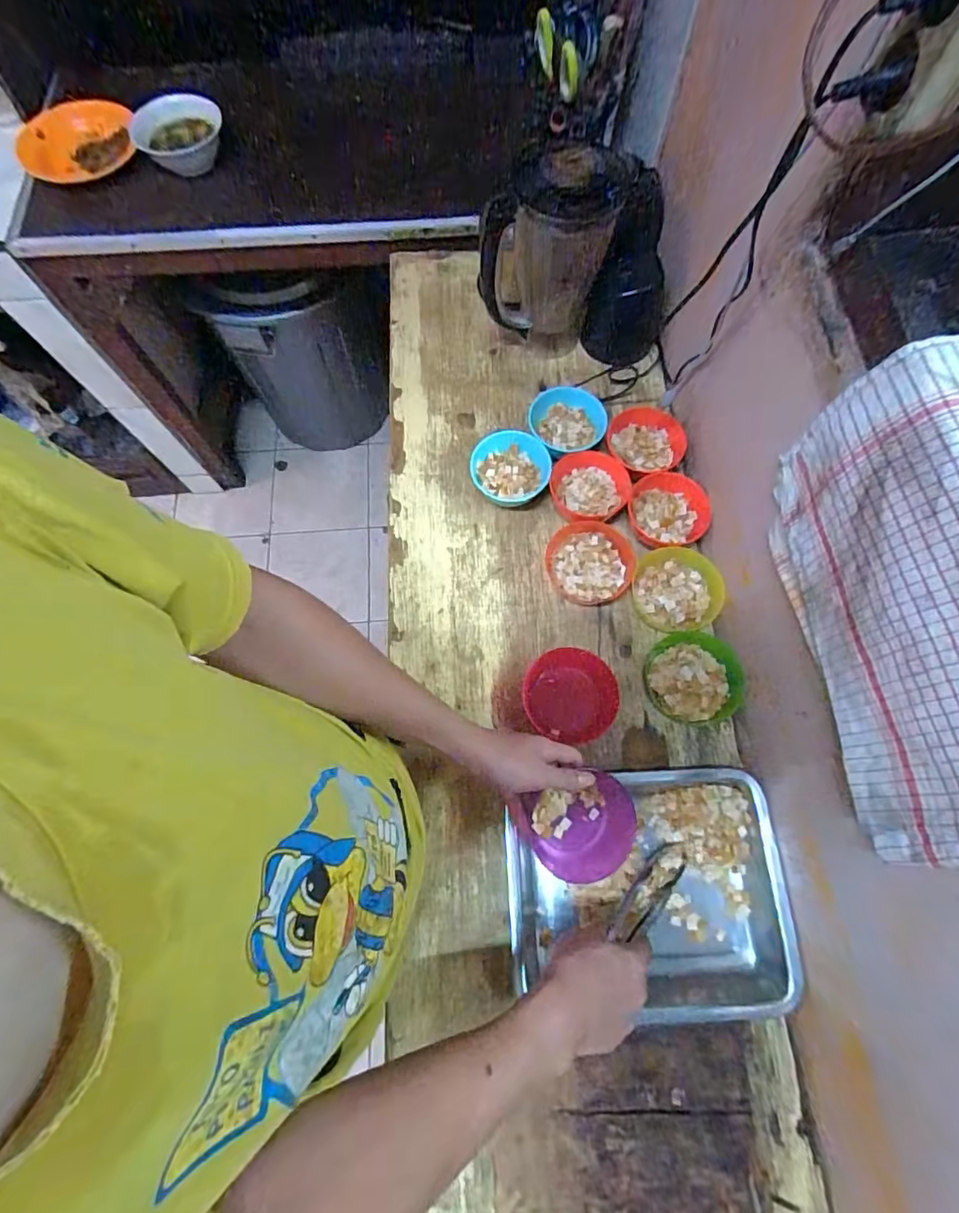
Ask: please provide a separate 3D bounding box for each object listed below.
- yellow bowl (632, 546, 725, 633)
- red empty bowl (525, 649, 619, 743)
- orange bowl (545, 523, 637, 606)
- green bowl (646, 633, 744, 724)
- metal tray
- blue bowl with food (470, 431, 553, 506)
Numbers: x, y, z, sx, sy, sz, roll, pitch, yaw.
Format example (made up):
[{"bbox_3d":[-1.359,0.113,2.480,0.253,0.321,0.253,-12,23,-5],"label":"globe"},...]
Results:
[{"bbox_3d":[0.266,-0.020,0.716,0.111,0.043,0.106,0,71,1],"label":"yellow bowl"},{"bbox_3d":[0.113,0.111,0.665,0.111,0.057,0.105,0,71,1],"label":"red empty bowl"},{"bbox_3d":[0.152,-0.059,0.732,0.115,0.035,0.105,0,71,1],"label":"orange bowl"},{"bbox_3d":[0.271,0.090,0.679,0.111,0.041,0.113,0,71,1],"label":"green bowl"},{"bbox_3d":[0.186,0.317,0.600,0.302,0.038,0.245,-3,71,0],"label":"metal tray"},{"bbox_3d":[0.045,-0.194,0.770,0.111,0.049,0.108,0,71,1],"label":"blue bowl with food"}]

